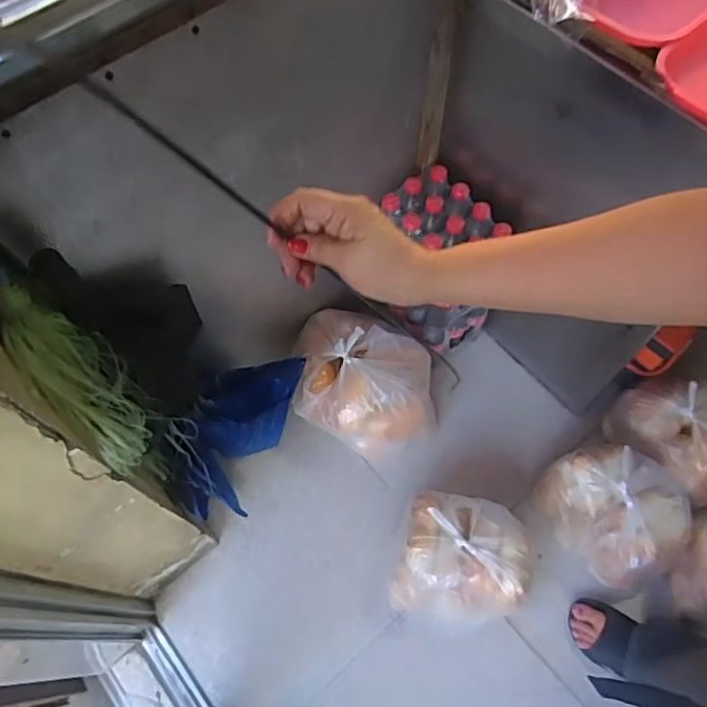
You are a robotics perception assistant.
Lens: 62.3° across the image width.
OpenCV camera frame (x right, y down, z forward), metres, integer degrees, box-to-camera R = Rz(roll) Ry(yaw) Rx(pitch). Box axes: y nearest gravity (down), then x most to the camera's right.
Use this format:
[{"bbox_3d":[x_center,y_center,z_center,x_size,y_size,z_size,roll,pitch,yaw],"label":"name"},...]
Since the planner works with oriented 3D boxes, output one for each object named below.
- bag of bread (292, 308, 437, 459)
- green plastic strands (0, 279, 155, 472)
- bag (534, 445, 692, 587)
[{"bbox_3d":[0.027,0.055,1.162,0.274,0.163,0.265,0,64,1],"label":"bag of bread"},{"bbox_3d":[-0.300,0.028,0.648,0.075,0.097,0.222,-36,106,-13],"label":"green plastic strands"},{"bbox_3d":[0.466,0.291,1.061,0.186,0.194,0.237,-20,65,-8],"label":"bag"}]

